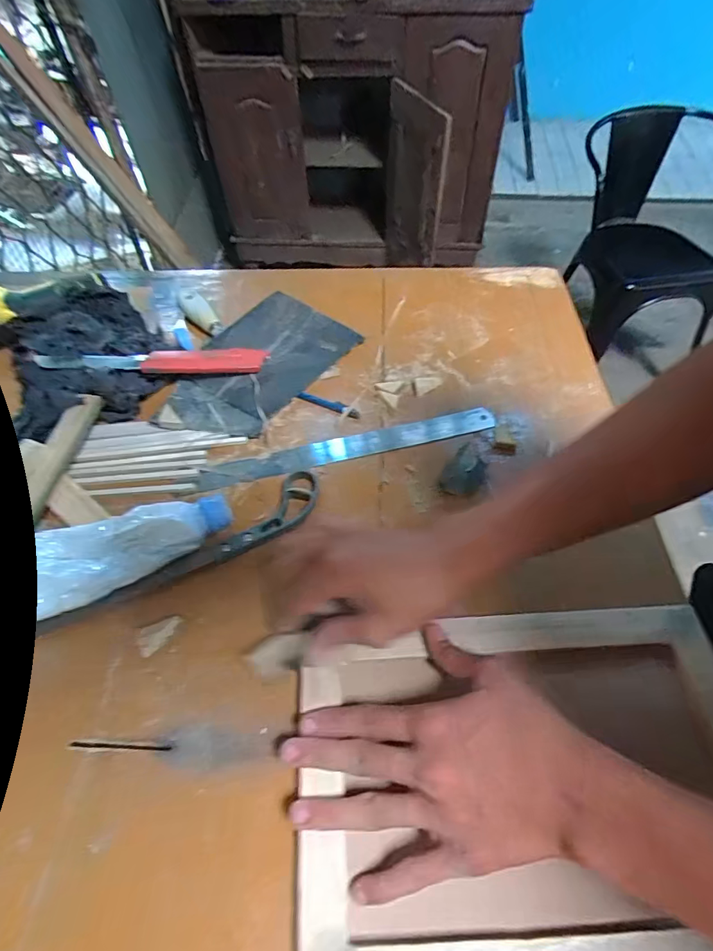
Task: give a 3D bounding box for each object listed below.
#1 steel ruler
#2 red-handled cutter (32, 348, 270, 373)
[{"bbox_3d":[-0.006,-0.030,0.486,0.303,0.005,0.032,-13,58,-9],"label":"steel ruler"},{"bbox_3d":[-0.211,-0.123,0.515,0.225,0.014,0.027,-5,53,-17],"label":"red-handled cutter"}]

